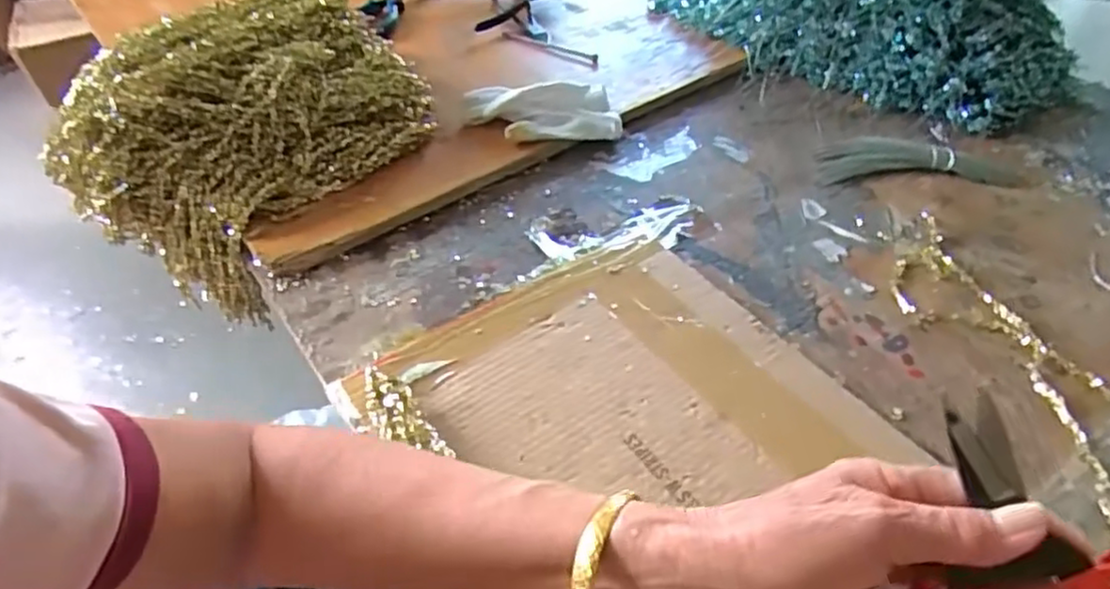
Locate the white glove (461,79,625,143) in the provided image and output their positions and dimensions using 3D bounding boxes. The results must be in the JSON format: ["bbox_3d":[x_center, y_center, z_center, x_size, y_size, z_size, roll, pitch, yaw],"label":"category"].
[{"bbox_3d":[-0.011,-0.187,0.723,0.158,0.045,0.075,-4,46,-3],"label":"white glove"}]

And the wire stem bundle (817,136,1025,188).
[{"bbox_3d":[0.356,-0.135,0.687,0.192,0.014,0.072,1,46,2],"label":"wire stem bundle"}]

